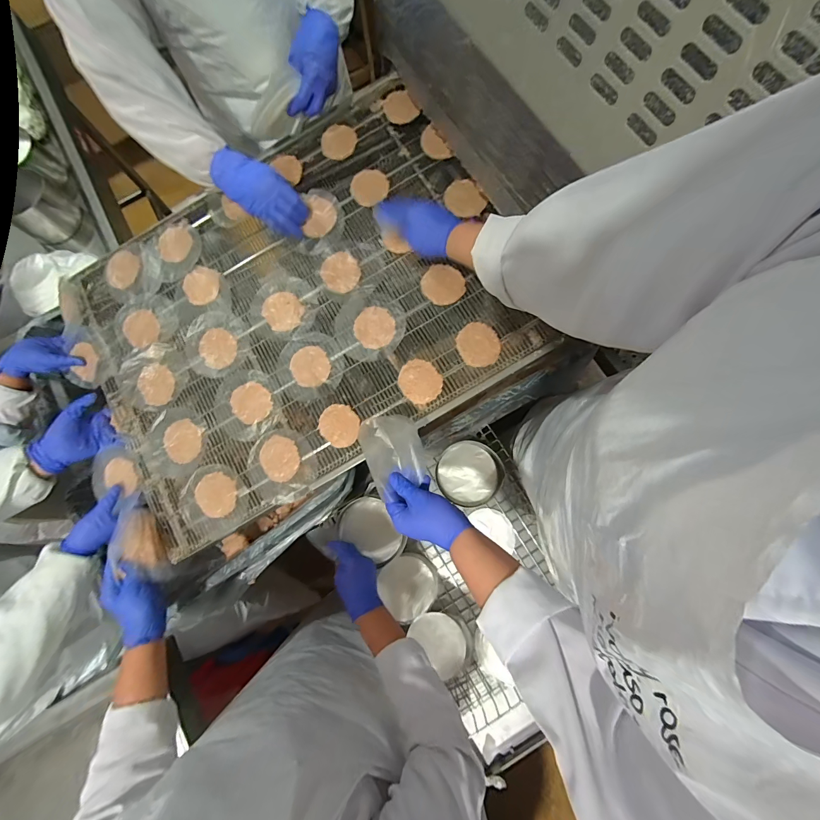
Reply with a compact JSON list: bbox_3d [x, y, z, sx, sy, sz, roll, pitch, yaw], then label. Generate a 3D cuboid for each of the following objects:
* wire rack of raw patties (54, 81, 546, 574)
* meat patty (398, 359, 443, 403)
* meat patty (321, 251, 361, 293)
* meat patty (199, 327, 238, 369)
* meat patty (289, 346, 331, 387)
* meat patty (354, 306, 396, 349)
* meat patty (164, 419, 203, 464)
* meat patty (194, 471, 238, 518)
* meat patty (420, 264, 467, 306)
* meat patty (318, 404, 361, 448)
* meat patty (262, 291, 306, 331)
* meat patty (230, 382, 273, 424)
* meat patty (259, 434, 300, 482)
[{"bbox_3d":[-0.221,-0.199,0.664,0.754,0.033,0.623,-28,79,2],"label":"wire rack of raw patties"},{"bbox_3d":[0.016,-0.049,0.606,0.065,0.008,0.073,-32,77,-6],"label":"meat patty"},{"bbox_3d":[-0.125,-0.251,0.652,0.066,0.008,0.081,-23,77,-4],"label":"meat patty"},{"bbox_3d":[-0.347,-0.112,0.658,0.064,0.008,0.075,-34,78,-6],"label":"meat patty"},{"bbox_3d":[-0.174,-0.077,0.633,0.068,0.008,0.071,0,76,2],"label":"meat patty"},{"bbox_3d":[-0.060,-0.142,0.625,0.068,0.009,0.069,0,76,2],"label":"meat patty"},{"bbox_3d":[-0.399,0.055,0.637,0.066,0.004,0.074,-7,76,0],"label":"meat patty"},{"bbox_3d":[-0.329,0.144,0.612,0.071,0.008,0.071,0,76,2],"label":"meat patty"},{"bbox_3d":[0.057,-0.215,0.627,0.065,0.018,0.072,-44,79,-8],"label":"meat patty"},{"bbox_3d":[-0.119,0.026,0.613,0.071,0.010,0.065,0,76,2],"label":"meat patty"},{"bbox_3d":[-0.230,-0.180,0.659,0.068,0.014,0.076,-36,78,-7],"label":"meat patty"},{"bbox_3d":[-0.279,-0.014,0.634,0.071,0.007,0.068,0,76,2],"label":"meat patty"},{"bbox_3d":[-0.222,0.082,0.615,0.065,0.006,0.076,-37,78,-7],"label":"meat patty"}]

